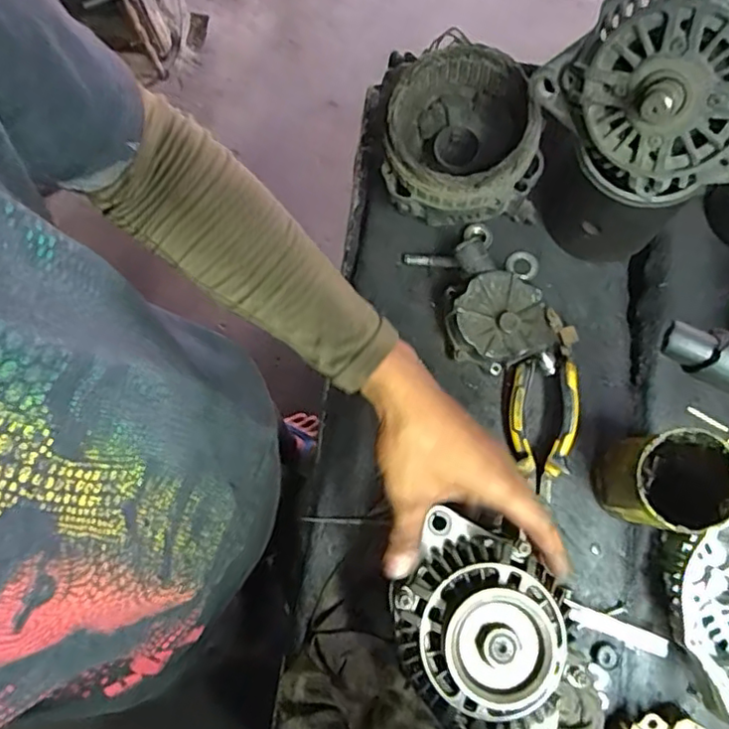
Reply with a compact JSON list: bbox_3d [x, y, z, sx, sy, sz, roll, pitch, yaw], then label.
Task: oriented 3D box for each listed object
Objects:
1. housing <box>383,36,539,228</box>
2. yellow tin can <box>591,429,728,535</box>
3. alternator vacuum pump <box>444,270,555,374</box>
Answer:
[{"bbox_3d":[0.089,-0.203,0.550,0.141,0.110,0.137,-1,78,0],"label":"housing"},{"bbox_3d":[0.239,0.094,0.487,0.084,0.117,0.072,-7,78,-1],"label":"yellow tin can"},{"bbox_3d":[0.120,-0.036,0.548,0.085,0.055,0.081,0,78,1],"label":"alternator vacuum pump"}]

